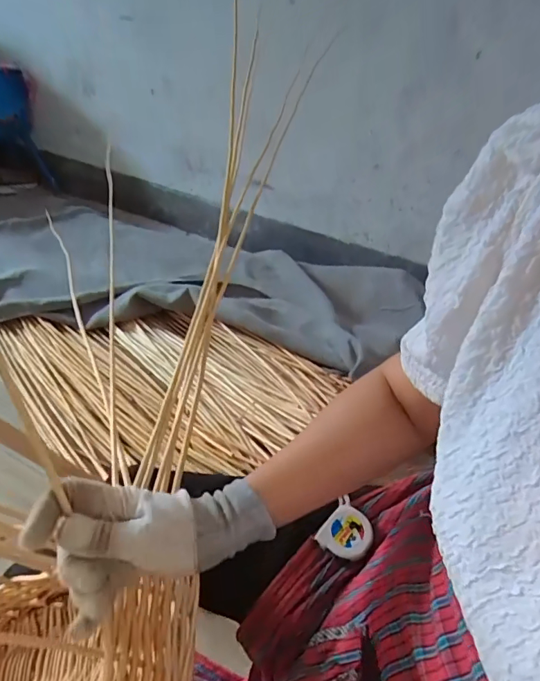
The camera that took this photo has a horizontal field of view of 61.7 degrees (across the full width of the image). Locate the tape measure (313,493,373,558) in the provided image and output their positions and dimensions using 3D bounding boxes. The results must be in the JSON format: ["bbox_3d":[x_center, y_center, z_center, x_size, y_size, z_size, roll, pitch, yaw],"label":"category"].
[{"bbox_3d":[0.083,0.206,0.483,0.050,0.014,0.053,25,55,31],"label":"tape measure"}]

